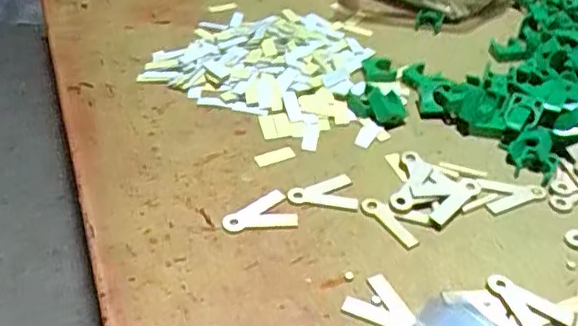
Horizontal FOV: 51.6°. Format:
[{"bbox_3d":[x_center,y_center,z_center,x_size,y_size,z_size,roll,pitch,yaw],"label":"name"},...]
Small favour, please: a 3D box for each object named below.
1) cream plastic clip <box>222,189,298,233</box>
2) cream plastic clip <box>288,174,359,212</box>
[{"bbox_3d":[-0.019,0.034,0.374,0.044,0.004,0.029,-19,46,-22],"label":"cream plastic clip"},{"bbox_3d":[0.021,0.020,0.391,0.043,0.004,0.032,-3,42,-6],"label":"cream plastic clip"}]

